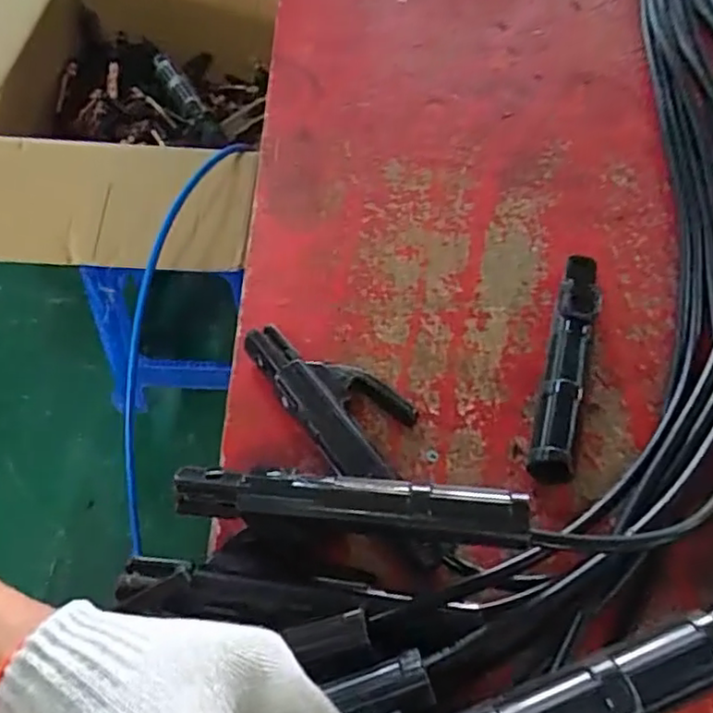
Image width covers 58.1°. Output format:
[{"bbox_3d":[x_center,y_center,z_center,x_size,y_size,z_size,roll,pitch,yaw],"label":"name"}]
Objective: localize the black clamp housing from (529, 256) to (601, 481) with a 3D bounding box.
[{"bbox_3d":[0.149,-0.006,0.452,0.028,0.036,0.197,14,57,9],"label":"black clamp housing"}]

